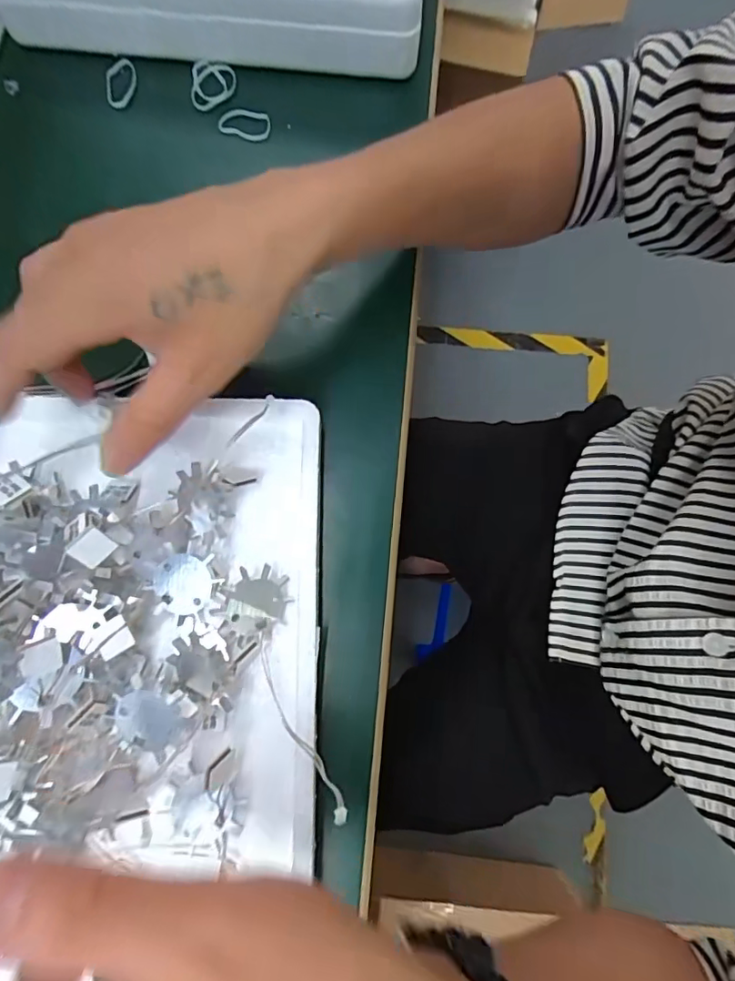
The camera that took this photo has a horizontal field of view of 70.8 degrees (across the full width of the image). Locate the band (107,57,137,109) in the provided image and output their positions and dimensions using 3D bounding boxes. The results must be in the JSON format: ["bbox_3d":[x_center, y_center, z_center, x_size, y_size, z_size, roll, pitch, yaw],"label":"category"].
[{"bbox_3d":[-0.163,-0.269,0.342,0.021,0.004,0.039,-8,77,4],"label":"band"}]

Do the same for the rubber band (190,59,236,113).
[{"bbox_3d":[-0.102,-0.269,0.343,0.029,0.005,0.035,-7,78,-2],"label":"rubber band"}]

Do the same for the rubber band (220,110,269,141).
[{"bbox_3d":[-0.080,-0.240,0.339,0.034,0.005,0.018,7,78,1],"label":"rubber band"}]

